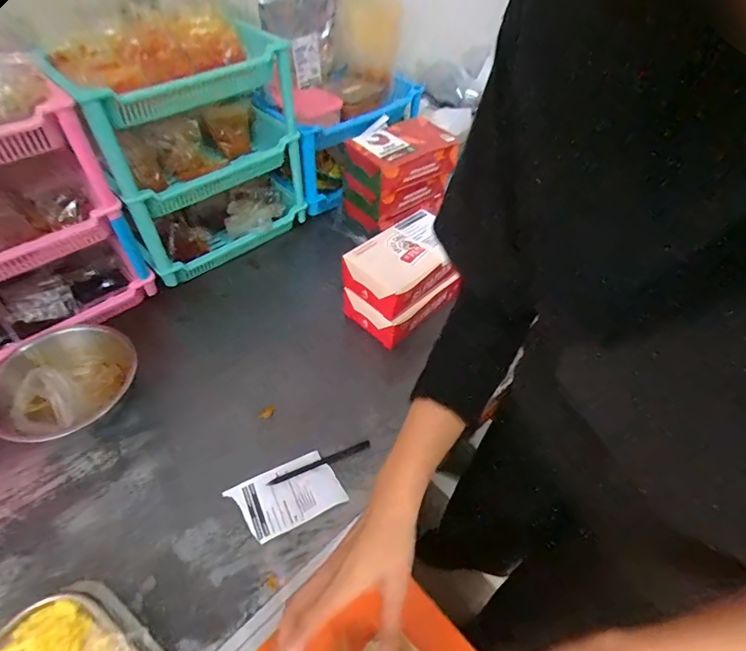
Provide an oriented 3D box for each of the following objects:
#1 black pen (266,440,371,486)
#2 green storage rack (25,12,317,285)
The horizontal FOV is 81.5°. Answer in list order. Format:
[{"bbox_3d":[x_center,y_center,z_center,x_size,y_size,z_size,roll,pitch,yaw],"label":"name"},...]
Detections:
[{"bbox_3d":[-0.068,0.177,0.559,0.135,0.009,0.011,-18,53,-16],"label":"black pen"},{"bbox_3d":[-0.264,-0.277,0.712,0.326,0.313,0.151,-36,60,-28],"label":"green storage rack"}]

